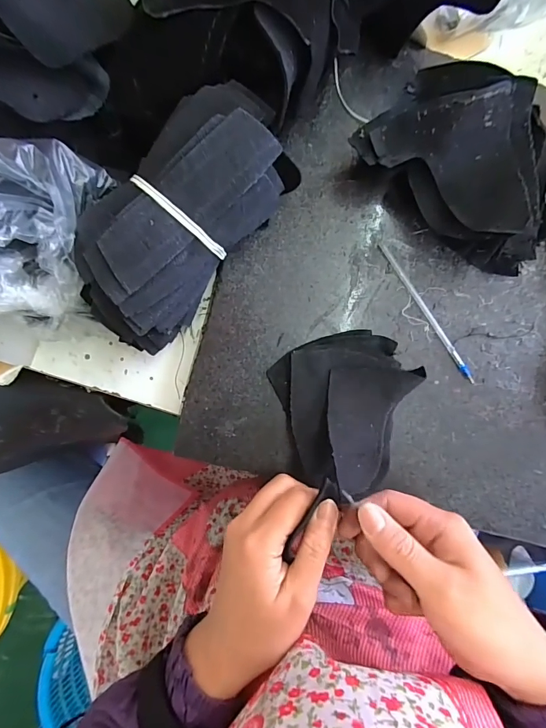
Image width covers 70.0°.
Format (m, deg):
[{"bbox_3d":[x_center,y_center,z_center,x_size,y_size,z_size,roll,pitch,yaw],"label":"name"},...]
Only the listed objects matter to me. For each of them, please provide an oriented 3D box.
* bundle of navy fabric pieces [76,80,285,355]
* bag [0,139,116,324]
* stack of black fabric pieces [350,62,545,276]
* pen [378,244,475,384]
[{"bbox_3d":[-0.060,-0.089,0.255,0.071,0.072,0.158,40,91,-3],"label":"bundle of navy fabric pieces"},{"bbox_3d":[-0.174,-0.056,0.217,0.177,0.089,0.078,-25,92,-2],"label":"bag"},{"bbox_3d":[0.137,-0.133,0.260,0.145,0.069,0.094,40,91,-3],"label":"stack of black fabric pieces"},{"bbox_3d":[0.117,-0.038,0.296,0.007,0.004,0.125,-35,93,0],"label":"pen"}]

